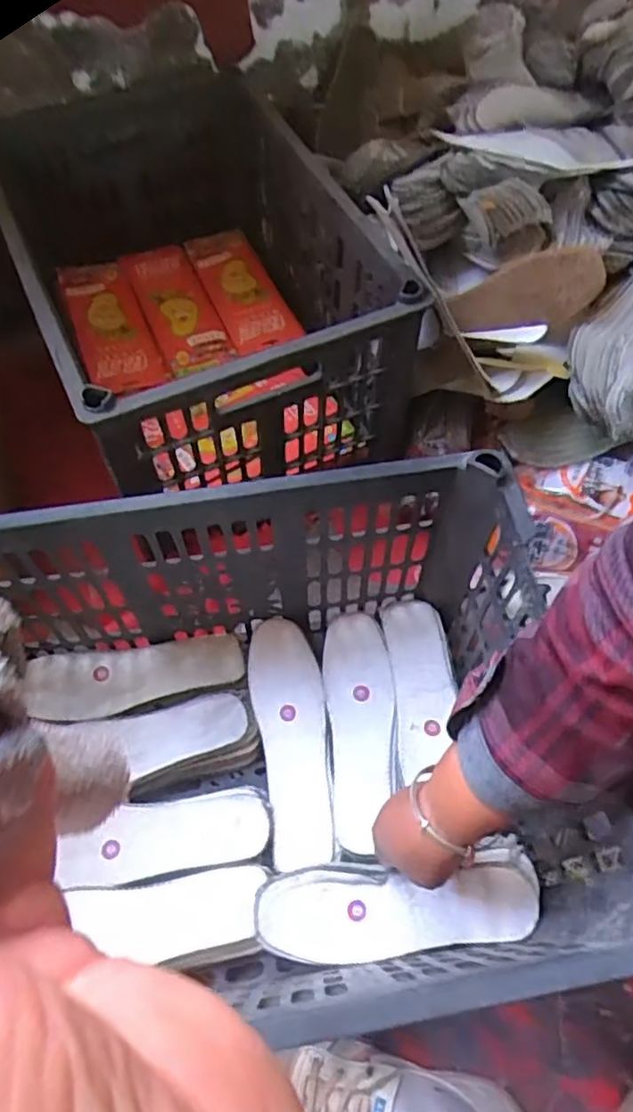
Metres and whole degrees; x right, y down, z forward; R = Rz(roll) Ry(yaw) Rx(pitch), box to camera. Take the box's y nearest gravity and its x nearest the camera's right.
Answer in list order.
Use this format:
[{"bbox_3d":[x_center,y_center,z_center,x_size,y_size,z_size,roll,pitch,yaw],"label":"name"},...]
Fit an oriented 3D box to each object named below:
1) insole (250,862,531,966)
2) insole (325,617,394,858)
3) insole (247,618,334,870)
[{"bbox_3d":[0.062,0.282,0.516,0.213,0.020,0.067,-6,60,5],"label":"insole"},{"bbox_3d":[0.043,0.162,0.627,0.063,0.022,0.218,-2,60,-1],"label":"insole"},{"bbox_3d":[-0.023,0.171,0.622,0.067,0.014,0.224,-8,65,-5],"label":"insole"}]

